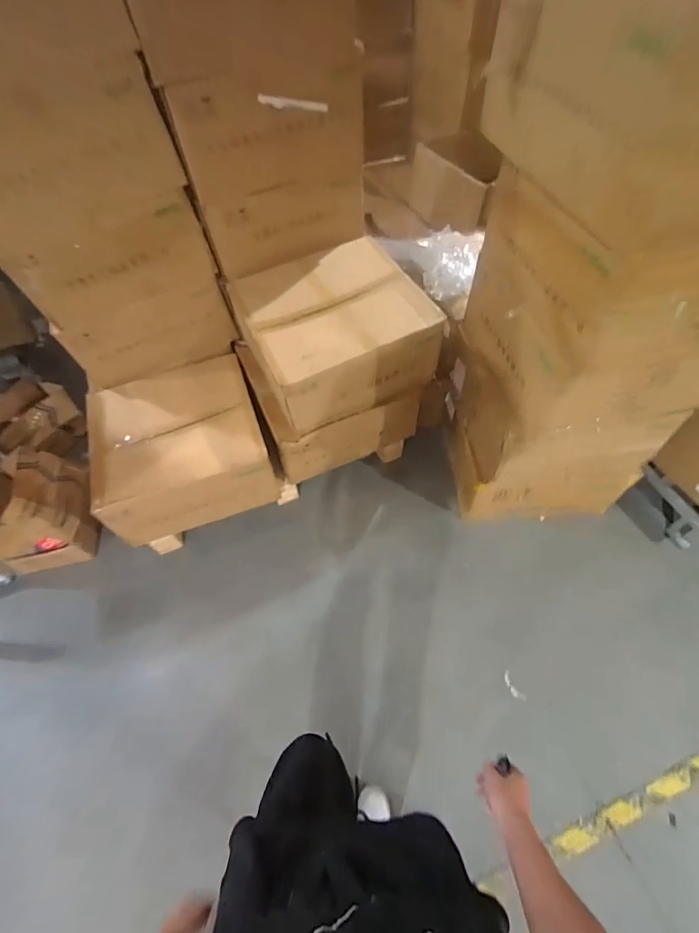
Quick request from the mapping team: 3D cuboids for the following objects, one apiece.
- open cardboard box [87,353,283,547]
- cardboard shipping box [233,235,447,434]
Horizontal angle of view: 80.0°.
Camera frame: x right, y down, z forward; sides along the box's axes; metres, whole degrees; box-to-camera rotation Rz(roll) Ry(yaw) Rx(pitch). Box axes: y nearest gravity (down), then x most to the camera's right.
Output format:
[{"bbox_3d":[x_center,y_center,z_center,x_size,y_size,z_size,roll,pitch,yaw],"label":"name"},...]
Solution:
[{"bbox_3d":[-0.625,-0.077,1.565,0.583,0.312,0.520,-19,58,-10],"label":"open cardboard box"},{"bbox_3d":[-0.057,-0.490,1.468,0.566,0.293,0.531,-20,58,-11],"label":"cardboard shipping box"}]

